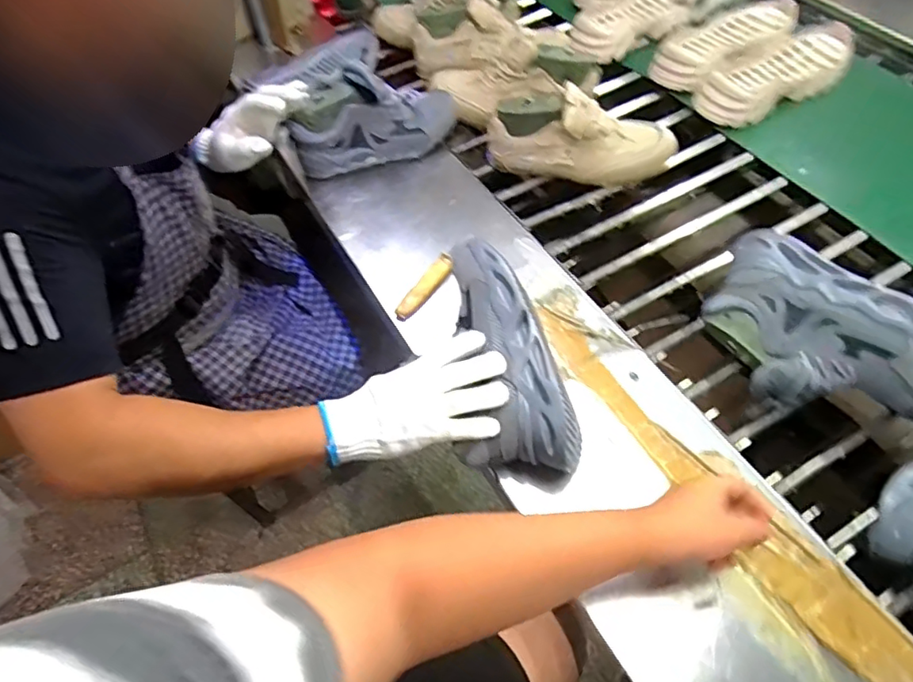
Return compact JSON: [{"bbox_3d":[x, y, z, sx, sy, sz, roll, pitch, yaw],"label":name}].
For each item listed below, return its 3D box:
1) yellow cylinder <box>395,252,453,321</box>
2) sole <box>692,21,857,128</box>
[{"bbox_3d":[-0.042,-0.072,0.776,0.028,0.017,0.116,28,63,21],"label":"yellow cylinder"},{"bbox_3d":[0.582,-0.480,1.021,0.346,0.048,0.120,-32,60,-15],"label":"sole"}]

